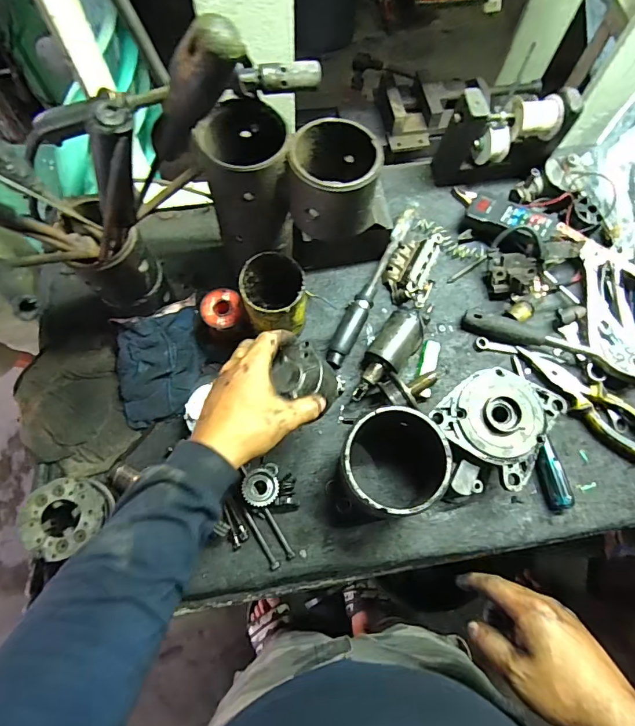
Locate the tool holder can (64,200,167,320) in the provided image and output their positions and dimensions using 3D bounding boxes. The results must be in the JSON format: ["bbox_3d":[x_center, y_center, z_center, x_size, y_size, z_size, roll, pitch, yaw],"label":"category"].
[{"bbox_3d":[-0.224,-0.104,0.487,0.074,0.138,0.073,1,69,-2],"label":"tool holder can"}]

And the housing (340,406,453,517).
[{"bbox_3d":[0.081,0.115,0.493,0.111,0.115,0.110,-3,69,-3],"label":"housing"}]

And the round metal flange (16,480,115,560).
[{"bbox_3d":[-0.240,0.148,0.417,0.071,0.030,0.071,4,71,-12],"label":"round metal flange"}]

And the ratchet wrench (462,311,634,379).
[{"bbox_3d":[0.315,-0.024,0.575,0.241,0.029,0.048,15,69,4],"label":"ratchet wrench"}]

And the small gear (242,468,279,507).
[{"bbox_3d":[-0.068,0.147,0.516,0.042,0.008,0.044,-2,56,-13],"label":"small gear"}]

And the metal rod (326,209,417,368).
[{"bbox_3d":[0.074,-0.108,0.597,0.029,0.032,0.253,25,70,8],"label":"metal rod"}]

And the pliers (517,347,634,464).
[{"bbox_3d":[0.350,0.044,0.565,0.052,0.028,0.187,-39,75,-15],"label":"pliers"}]

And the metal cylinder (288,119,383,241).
[{"bbox_3d":[0.015,-0.186,0.443,0.083,0.078,0.084,-2,69,-3],"label":"metal cylinder"}]

